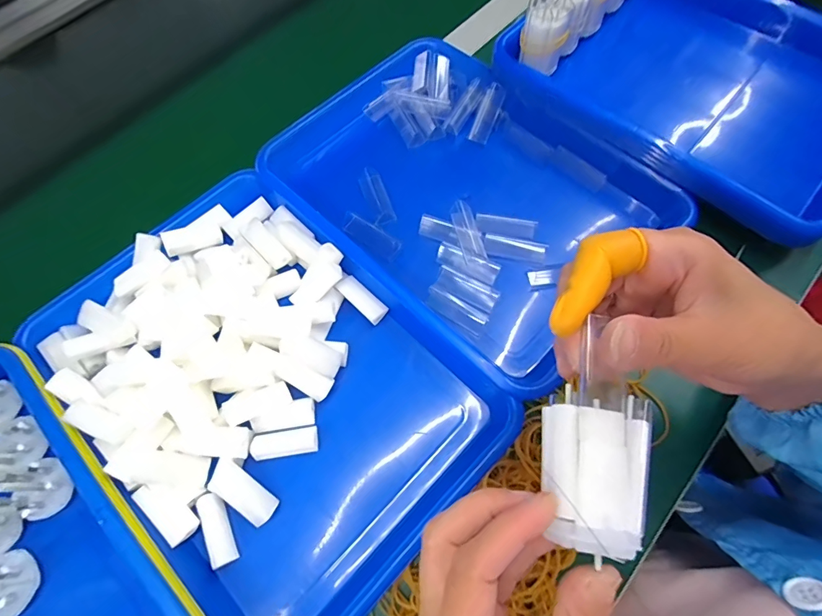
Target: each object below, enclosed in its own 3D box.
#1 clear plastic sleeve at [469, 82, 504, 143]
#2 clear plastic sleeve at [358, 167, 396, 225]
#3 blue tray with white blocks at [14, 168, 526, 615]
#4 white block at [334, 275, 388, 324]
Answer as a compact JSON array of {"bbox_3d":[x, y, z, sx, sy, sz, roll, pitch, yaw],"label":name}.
[{"bbox_3d":[0.076,-0.194,0.435,0.018,0.018,0.057,23,98,11],"label":"clear plastic sleeve"},{"bbox_3d":[-0.031,-0.102,0.396,0.020,0.008,0.057,-19,67,-7],"label":"clear plastic sleeve"},{"bbox_3d":[-0.111,0.050,0.322,0.324,0.041,0.228,41,73,18],"label":"blue tray with white blocks"},{"bbox_3d":[-0.040,-0.007,0.363,0.045,0.012,0.019,42,74,18],"label":"white block"}]

